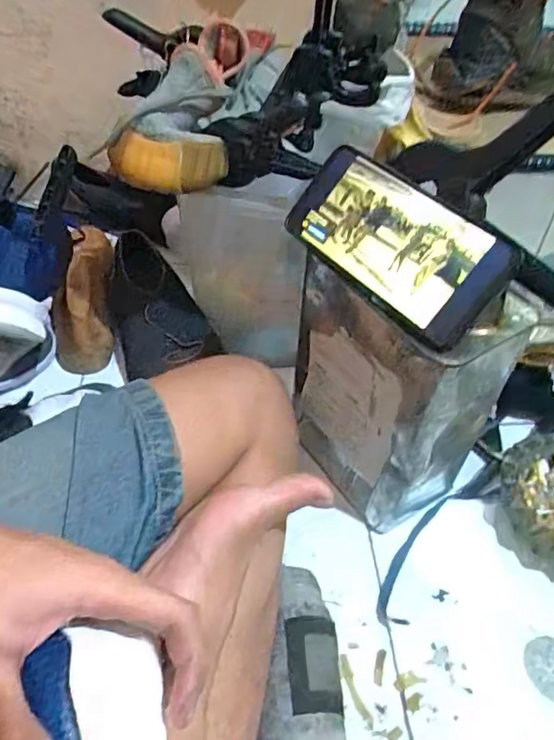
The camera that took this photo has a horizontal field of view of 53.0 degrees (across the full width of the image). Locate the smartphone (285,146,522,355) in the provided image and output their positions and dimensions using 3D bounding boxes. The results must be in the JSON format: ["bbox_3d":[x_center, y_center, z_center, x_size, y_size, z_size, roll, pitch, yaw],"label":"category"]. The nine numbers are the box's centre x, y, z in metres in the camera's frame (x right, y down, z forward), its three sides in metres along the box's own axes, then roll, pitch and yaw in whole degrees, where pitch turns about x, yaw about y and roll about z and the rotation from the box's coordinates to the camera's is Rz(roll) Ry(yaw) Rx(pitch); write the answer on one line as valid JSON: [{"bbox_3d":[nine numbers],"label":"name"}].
[{"bbox_3d":[0.079,-0.090,0.391,0.163,0.081,0.014,43,15,26],"label":"smartphone"}]

